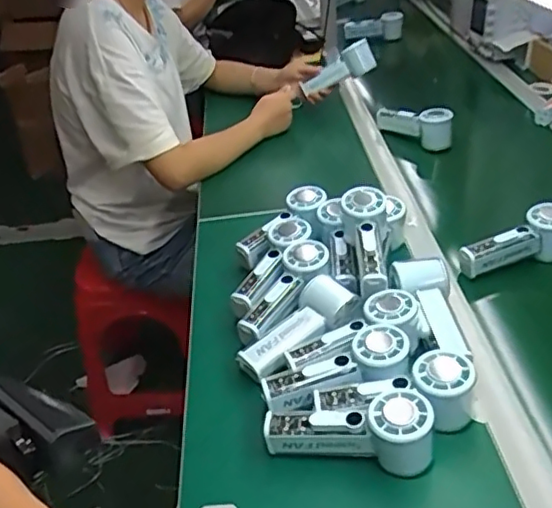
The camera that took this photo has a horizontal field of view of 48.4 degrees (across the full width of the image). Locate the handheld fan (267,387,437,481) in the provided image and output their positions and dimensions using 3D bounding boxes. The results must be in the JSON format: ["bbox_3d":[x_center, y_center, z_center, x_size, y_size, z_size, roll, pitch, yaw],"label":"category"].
[{"bbox_3d":[0.069,0.167,0.581,0.155,0.061,0.054,-5,36,15],"label":"handheld fan"}]

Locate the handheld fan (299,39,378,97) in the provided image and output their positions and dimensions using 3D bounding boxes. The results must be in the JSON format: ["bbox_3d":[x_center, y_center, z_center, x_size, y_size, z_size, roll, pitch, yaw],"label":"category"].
[{"bbox_3d":[0.135,-0.375,1.228,0.140,0.059,0.074,-19,22,40],"label":"handheld fan"}]

